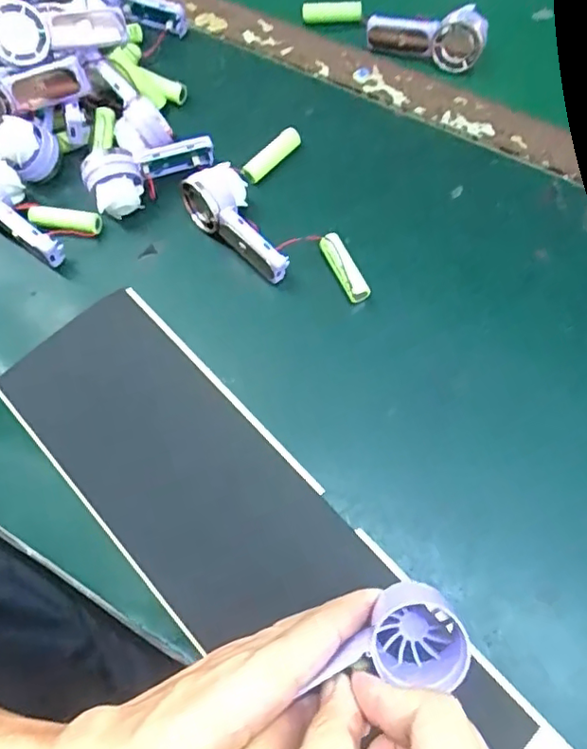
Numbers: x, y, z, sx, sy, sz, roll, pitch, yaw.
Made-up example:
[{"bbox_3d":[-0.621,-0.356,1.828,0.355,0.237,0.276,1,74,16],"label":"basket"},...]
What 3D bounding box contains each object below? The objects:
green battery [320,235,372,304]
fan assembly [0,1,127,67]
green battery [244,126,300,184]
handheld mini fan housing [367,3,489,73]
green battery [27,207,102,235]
[{"bbox_3d":[0.033,-0.072,0.391,0.014,0.017,0.050,-24,69,-7],"label":"green battery"},{"bbox_3d":[-0.170,-0.246,0.414,0.096,0.037,0.029,-13,67,-4],"label":"fan assembly"},{"bbox_3d":[-0.016,-0.163,0.431,0.050,0.014,0.014,-42,73,-10],"label":"green battery"},{"bbox_3d":[0.104,-0.268,0.457,0.090,0.025,0.036,9,69,6],"label":"handheld mini fan housing"},{"bbox_3d":[-0.166,-0.110,0.423,0.053,0.013,0.016,9,69,6],"label":"green battery"}]

